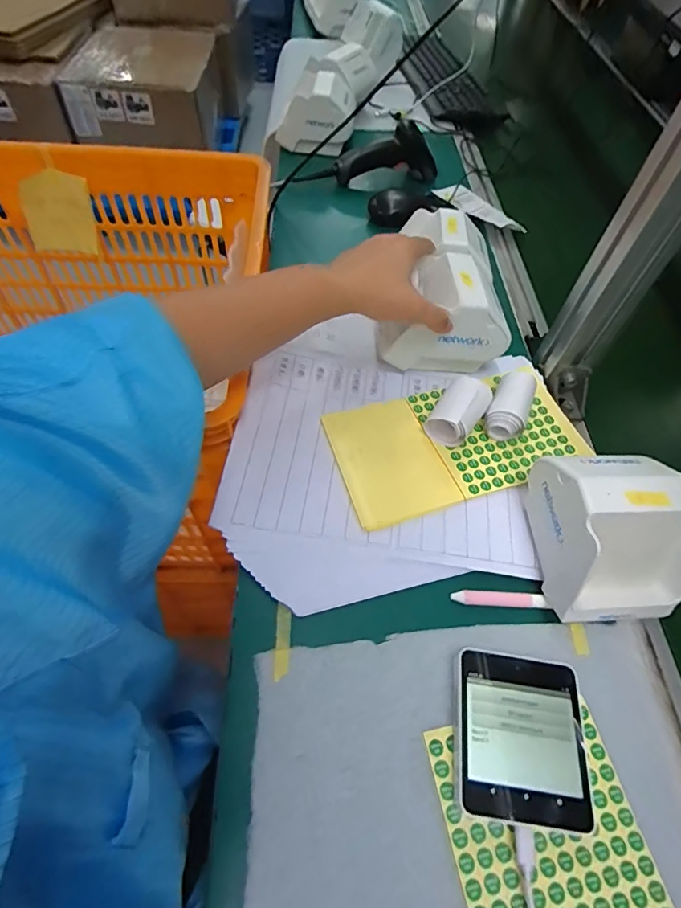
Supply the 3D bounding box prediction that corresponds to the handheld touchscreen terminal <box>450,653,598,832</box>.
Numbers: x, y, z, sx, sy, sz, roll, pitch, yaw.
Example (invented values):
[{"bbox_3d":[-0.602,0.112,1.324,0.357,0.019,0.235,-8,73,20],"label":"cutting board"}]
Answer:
[{"bbox_3d":[0.119,0.187,0.313,0.082,0.019,0.096,8,58,1],"label":"handheld touchscreen terminal"}]

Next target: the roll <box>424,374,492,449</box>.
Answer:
[{"bbox_3d":[0.110,-0.037,0.439,0.038,0.042,0.062,34,62,17],"label":"roll"}]

